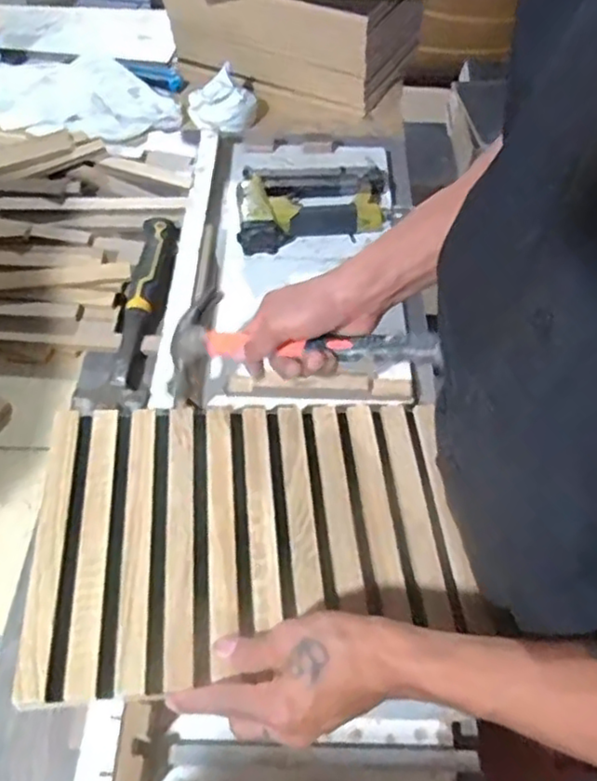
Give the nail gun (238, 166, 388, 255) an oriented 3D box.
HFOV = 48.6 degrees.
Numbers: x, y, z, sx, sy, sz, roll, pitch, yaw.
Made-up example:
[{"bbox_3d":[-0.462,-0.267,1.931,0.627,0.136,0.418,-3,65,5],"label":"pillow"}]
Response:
[{"bbox_3d":[0.019,-0.232,0.811,0.184,0.043,0.162,0,52,-1],"label":"nail gun"}]

